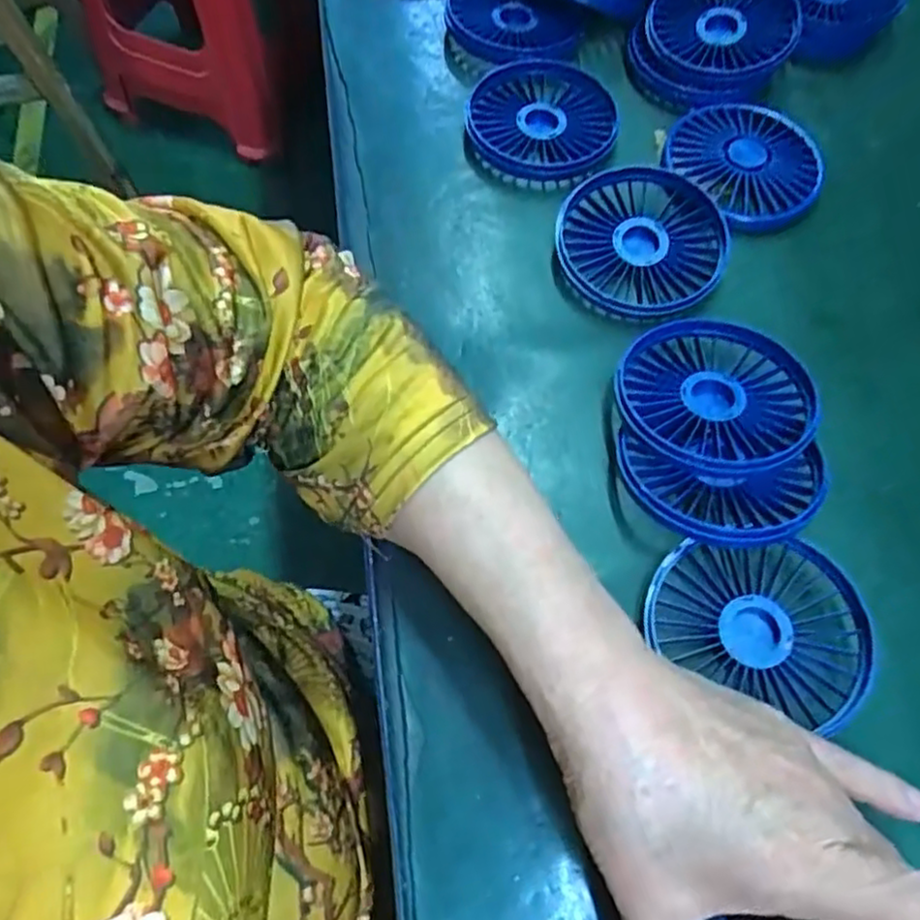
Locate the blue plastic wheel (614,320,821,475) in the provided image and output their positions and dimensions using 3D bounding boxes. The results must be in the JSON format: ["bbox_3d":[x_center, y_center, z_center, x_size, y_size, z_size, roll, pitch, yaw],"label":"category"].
[{"bbox_3d":[0.118,-0.030,0.327,0.085,0.016,0.081,-1,56,1],"label":"blue plastic wheel"}]

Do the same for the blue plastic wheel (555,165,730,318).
[{"bbox_3d":[0.098,-0.120,0.379,0.086,0.013,0.096,13,67,7],"label":"blue plastic wheel"}]

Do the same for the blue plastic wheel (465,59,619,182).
[{"bbox_3d":[0.048,-0.198,0.410,0.085,0.013,0.093,0,66,1],"label":"blue plastic wheel"}]

